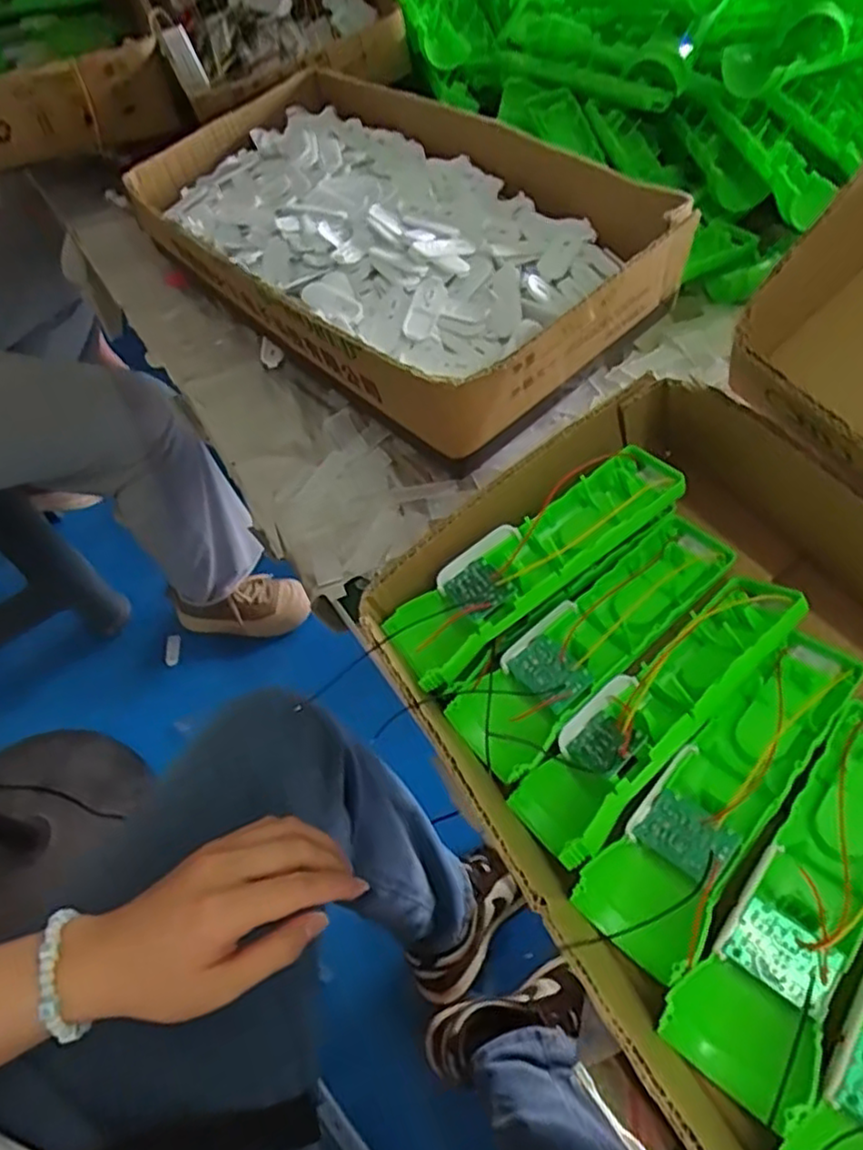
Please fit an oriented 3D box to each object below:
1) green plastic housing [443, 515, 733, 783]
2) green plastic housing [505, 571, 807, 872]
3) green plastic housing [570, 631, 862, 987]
[{"bbox_3d":[0.082,0.031,0.347,0.165,0.039,0.049,-36,61,-21],"label":"green plastic housing"},{"bbox_3d":[0.104,0.062,0.317,0.156,0.033,0.045,-42,62,-8],"label":"green plastic housing"},{"bbox_3d":[0.130,0.090,0.299,0.048,0.038,0.164,38,64,25],"label":"green plastic housing"}]

